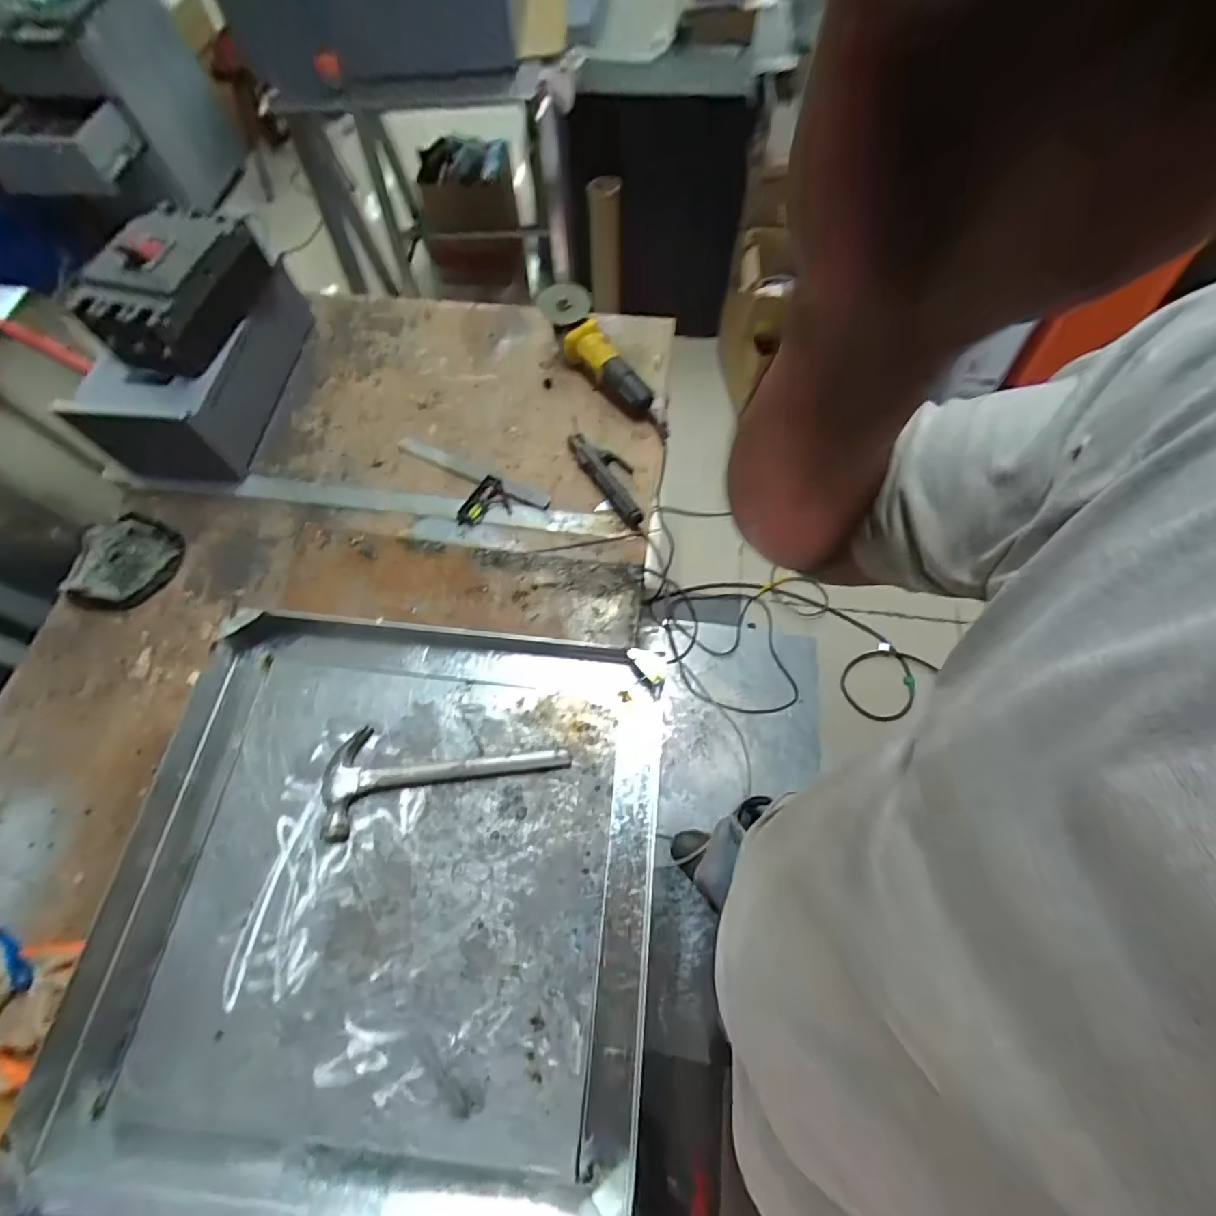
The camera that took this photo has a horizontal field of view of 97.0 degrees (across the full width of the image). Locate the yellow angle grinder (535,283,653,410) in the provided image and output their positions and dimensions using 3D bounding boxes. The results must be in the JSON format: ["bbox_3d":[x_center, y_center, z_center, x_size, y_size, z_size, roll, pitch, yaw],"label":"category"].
[{"bbox_3d":[-0.020,-0.448,0.948,0.090,0.100,0.265,-29,67,-13],"label":"yellow angle grinder"}]

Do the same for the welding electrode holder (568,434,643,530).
[{"bbox_3d":[0.007,-0.220,0.886,0.064,0.023,0.207,-29,67,-12],"label":"welding electrode holder"}]

